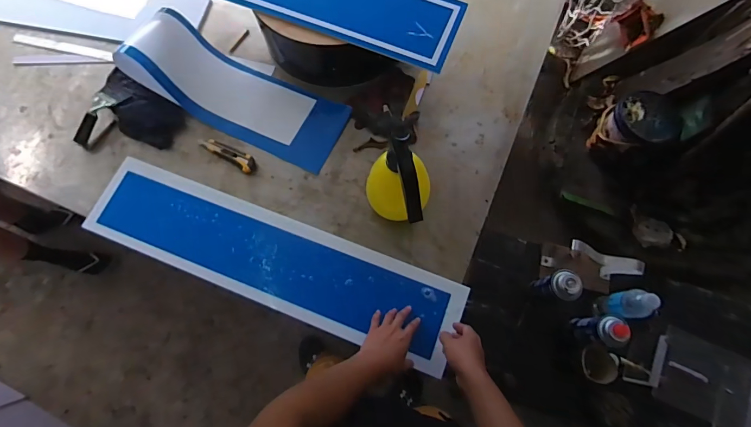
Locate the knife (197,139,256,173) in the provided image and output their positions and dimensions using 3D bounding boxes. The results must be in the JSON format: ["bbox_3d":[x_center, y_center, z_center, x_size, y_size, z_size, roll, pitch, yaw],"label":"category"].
[{"bbox_3d":[-0.362,-0.150,0.979,0.154,0.015,0.041,30,75,11],"label":"knife"}]

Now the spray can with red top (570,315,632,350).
[{"bbox_3d":[0.508,0.272,0.911,0.061,0.172,0.070,-5,73,1],"label":"spray can with red top"}]

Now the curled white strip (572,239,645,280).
[{"bbox_3d":[0.539,0.115,0.964,0.157,0.123,0.029,20,75,8],"label":"curled white strip"}]

